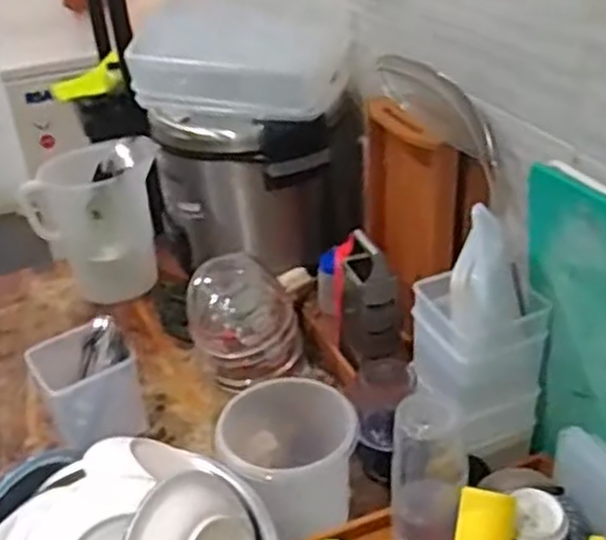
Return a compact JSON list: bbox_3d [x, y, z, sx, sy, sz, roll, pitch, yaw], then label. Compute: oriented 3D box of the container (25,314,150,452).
[{"bbox_3d":[-0.330,0.185,1.184,0.137,0.150,0.149,-22,35,-26],"label":"container"}]

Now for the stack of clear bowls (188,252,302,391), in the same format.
[{"bbox_3d":[-0.098,0.086,1.269,0.177,0.176,0.153,-9,31,-7],"label":"stack of clear bowls"}]

